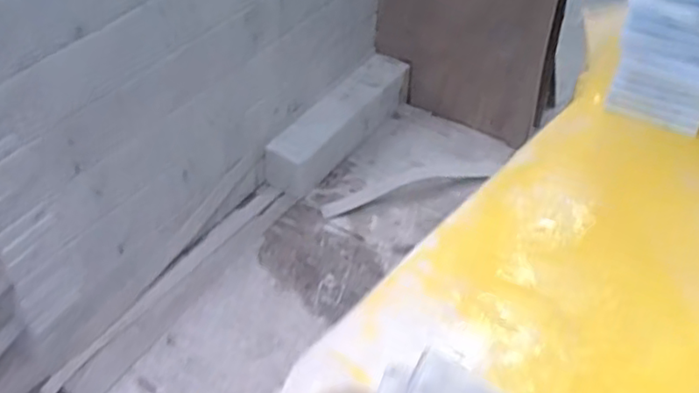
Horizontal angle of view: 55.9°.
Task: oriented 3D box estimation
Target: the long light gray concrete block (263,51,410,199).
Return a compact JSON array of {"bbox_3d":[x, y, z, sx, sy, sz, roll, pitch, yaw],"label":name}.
[{"bbox_3d":[-0.012,-0.176,1.527,0.113,0.102,0.432,27,55,27],"label":"long light gray concrete block"}]

